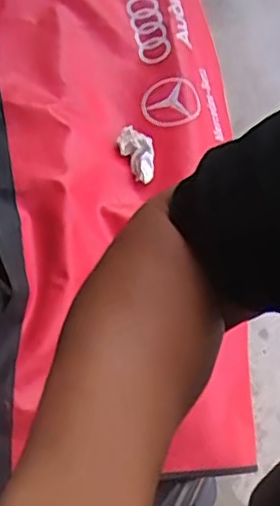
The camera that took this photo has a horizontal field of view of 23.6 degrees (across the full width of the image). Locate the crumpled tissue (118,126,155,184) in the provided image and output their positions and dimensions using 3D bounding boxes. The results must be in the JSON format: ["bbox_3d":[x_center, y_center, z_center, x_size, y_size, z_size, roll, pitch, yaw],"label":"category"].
[{"bbox_3d":[-0.005,-0.134,0.884,0.045,0.037,0.083,-7,61,-4],"label":"crumpled tissue"}]

